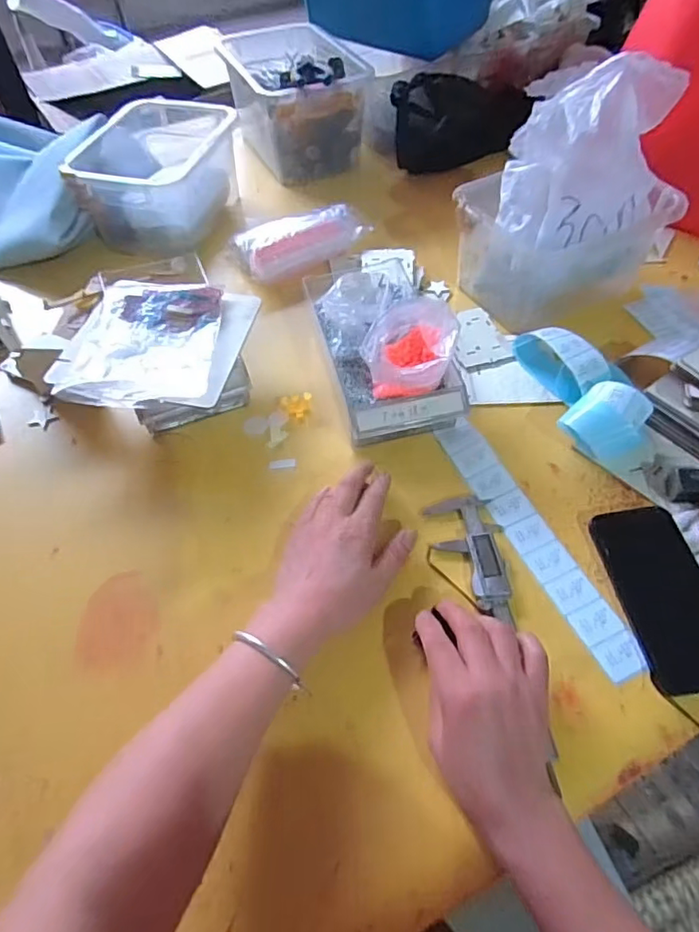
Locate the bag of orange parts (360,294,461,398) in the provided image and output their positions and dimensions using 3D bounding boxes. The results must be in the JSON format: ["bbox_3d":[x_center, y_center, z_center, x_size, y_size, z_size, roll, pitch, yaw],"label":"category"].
[{"bbox_3d":[0.063,-0.122,0.567,0.090,0.072,0.089,10,55,9],"label":"bag of orange parts"}]

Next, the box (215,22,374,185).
[{"bbox_3d":[-0.086,-0.629,0.951,0.209,0.141,0.289,-20,56,-12],"label":"box"}]

